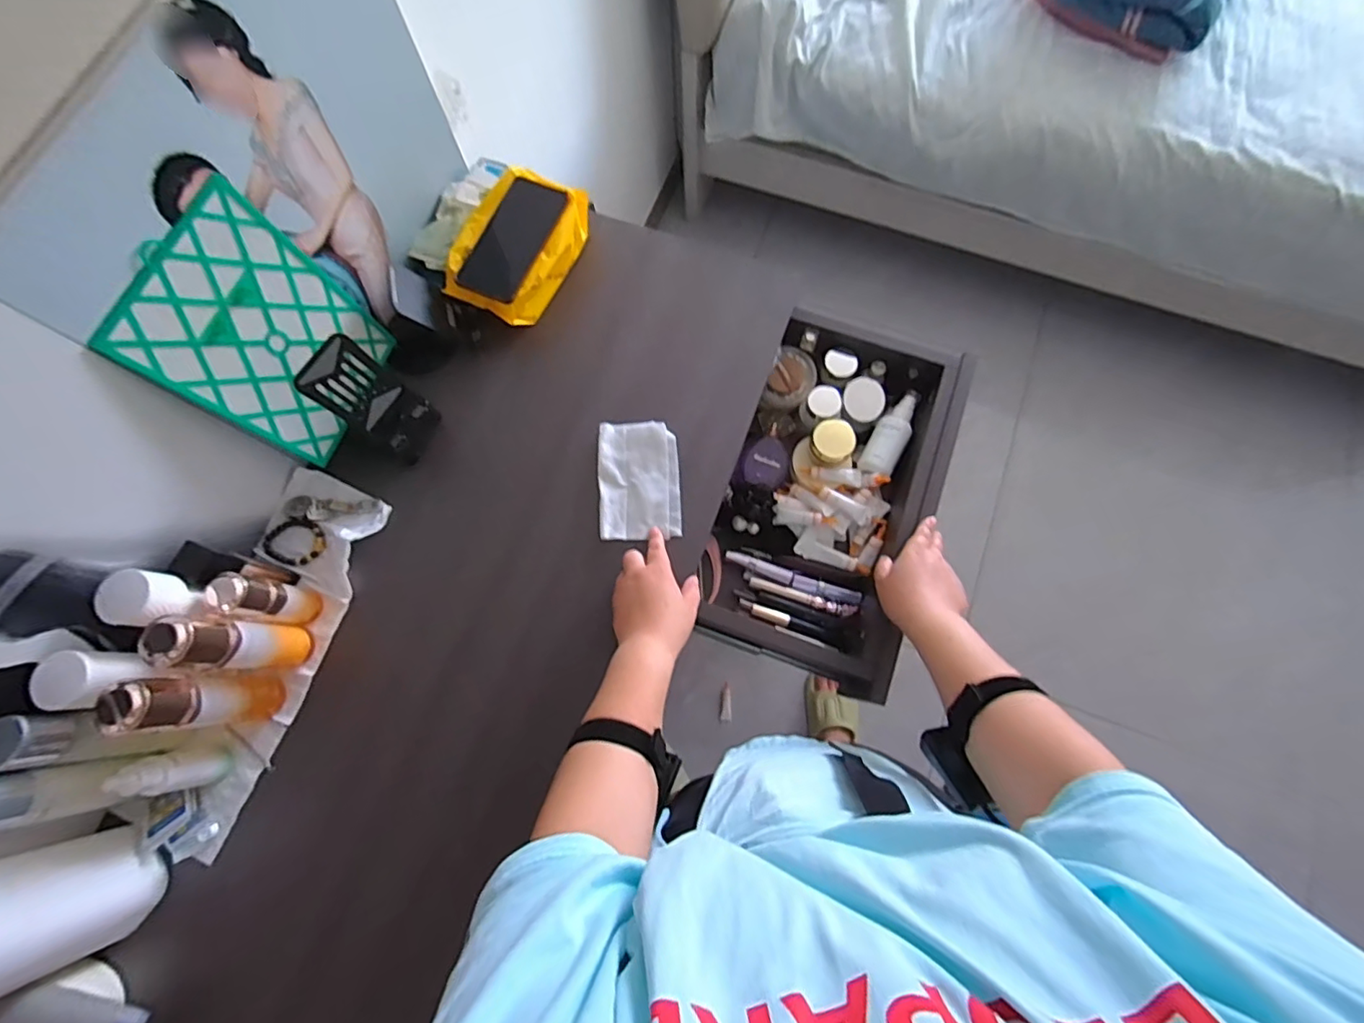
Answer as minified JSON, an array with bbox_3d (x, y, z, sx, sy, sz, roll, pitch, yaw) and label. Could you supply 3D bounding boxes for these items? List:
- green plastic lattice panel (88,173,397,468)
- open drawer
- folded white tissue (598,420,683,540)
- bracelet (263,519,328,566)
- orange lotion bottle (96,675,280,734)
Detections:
[{"bbox_3d":[-0.385,-0.163,0.545,0.010,0.219,0.169,16,75,18],"label":"green plastic lattice panel"},{"bbox_3d":[0.153,-0.040,0.730,0.306,0.099,0.424,21,77,6],"label":"open drawer"},{"bbox_3d":[-0.049,-0.037,0.660,0.089,0.010,0.137,-4,75,0],"label":"folded white tissue"},{"bbox_3d":[-0.430,0.035,0.640,0.063,0.009,0.051,19,76,6],"label":"bracelet"},{"bbox_3d":[-0.435,0.173,0.522,0.052,0.165,0.047,-5,75,0],"label":"orange lotion bottle"}]

